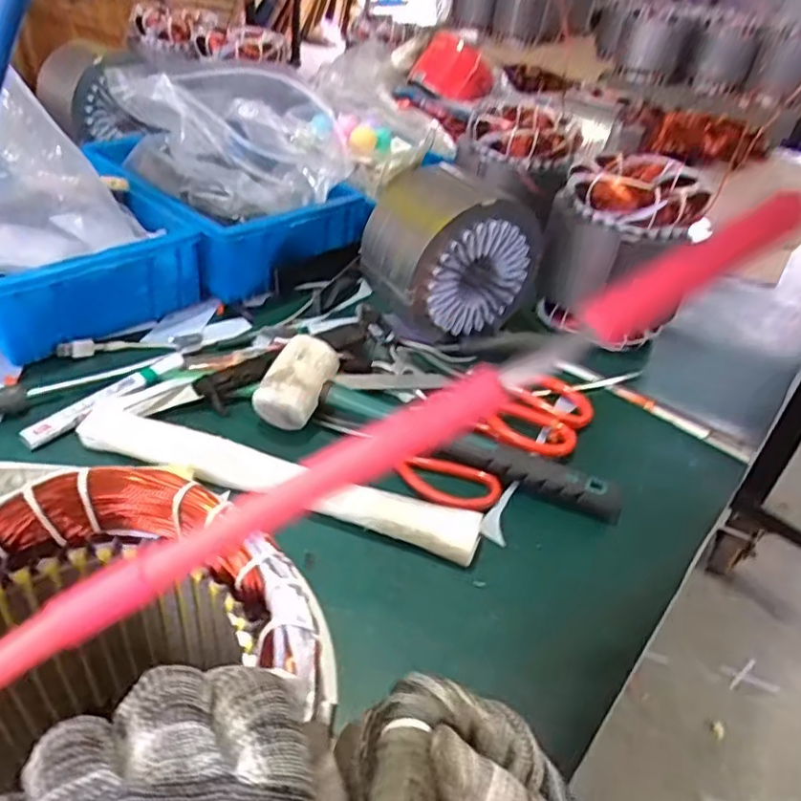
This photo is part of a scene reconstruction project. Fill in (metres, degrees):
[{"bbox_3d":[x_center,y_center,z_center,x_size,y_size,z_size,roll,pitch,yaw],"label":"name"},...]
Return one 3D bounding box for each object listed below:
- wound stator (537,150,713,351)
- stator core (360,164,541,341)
[{"bbox_3d":[0.219,-0.152,0.648,0.137,0.160,0.119,19,39,15],"label":"wound stator"},{"bbox_3d":[0.046,-0.137,0.615,0.135,0.151,0.116,-24,47,-34],"label":"stator core"}]

